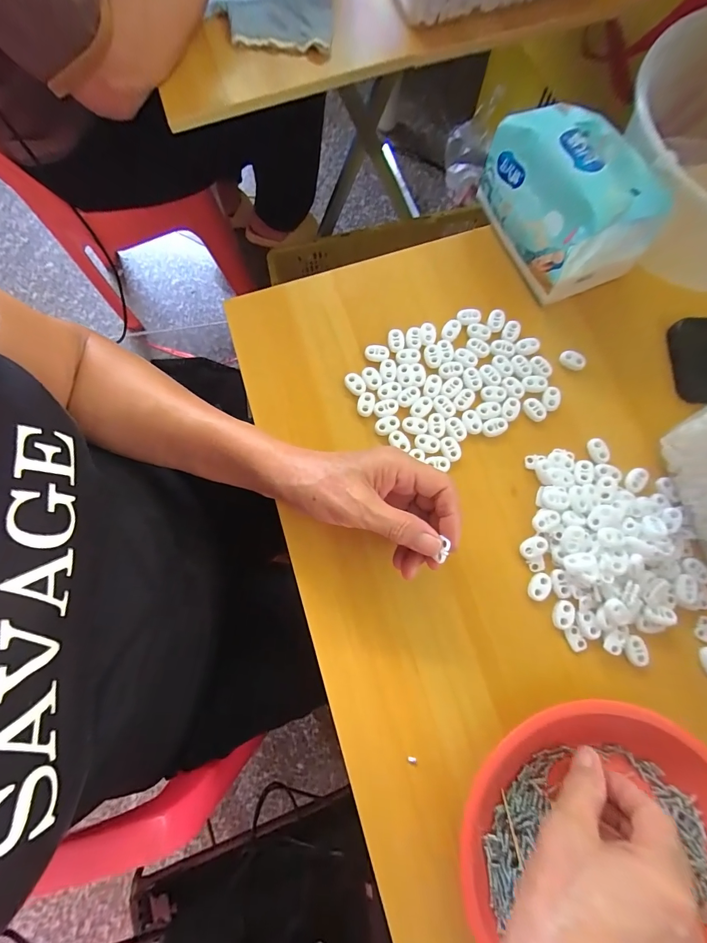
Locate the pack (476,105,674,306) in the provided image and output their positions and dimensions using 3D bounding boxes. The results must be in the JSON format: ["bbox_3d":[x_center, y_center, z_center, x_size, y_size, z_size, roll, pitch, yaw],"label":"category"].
[{"bbox_3d":[0.188,-0.240,0.330,0.097,0.083,0.139,-17,78,-2],"label":"pack"}]

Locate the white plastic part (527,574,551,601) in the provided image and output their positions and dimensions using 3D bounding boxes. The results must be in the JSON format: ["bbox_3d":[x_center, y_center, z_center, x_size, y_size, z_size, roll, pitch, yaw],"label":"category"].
[{"bbox_3d":[0.150,0.093,0.301,0.016,0.004,0.022,26,80,7],"label":"white plastic part"}]

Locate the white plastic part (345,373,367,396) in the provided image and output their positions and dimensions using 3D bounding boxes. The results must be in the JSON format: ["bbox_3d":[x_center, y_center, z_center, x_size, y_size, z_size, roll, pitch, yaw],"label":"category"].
[{"bbox_3d":[0.002,-0.080,0.340,0.015,0.004,0.023,-38,80,-6],"label":"white plastic part"}]

